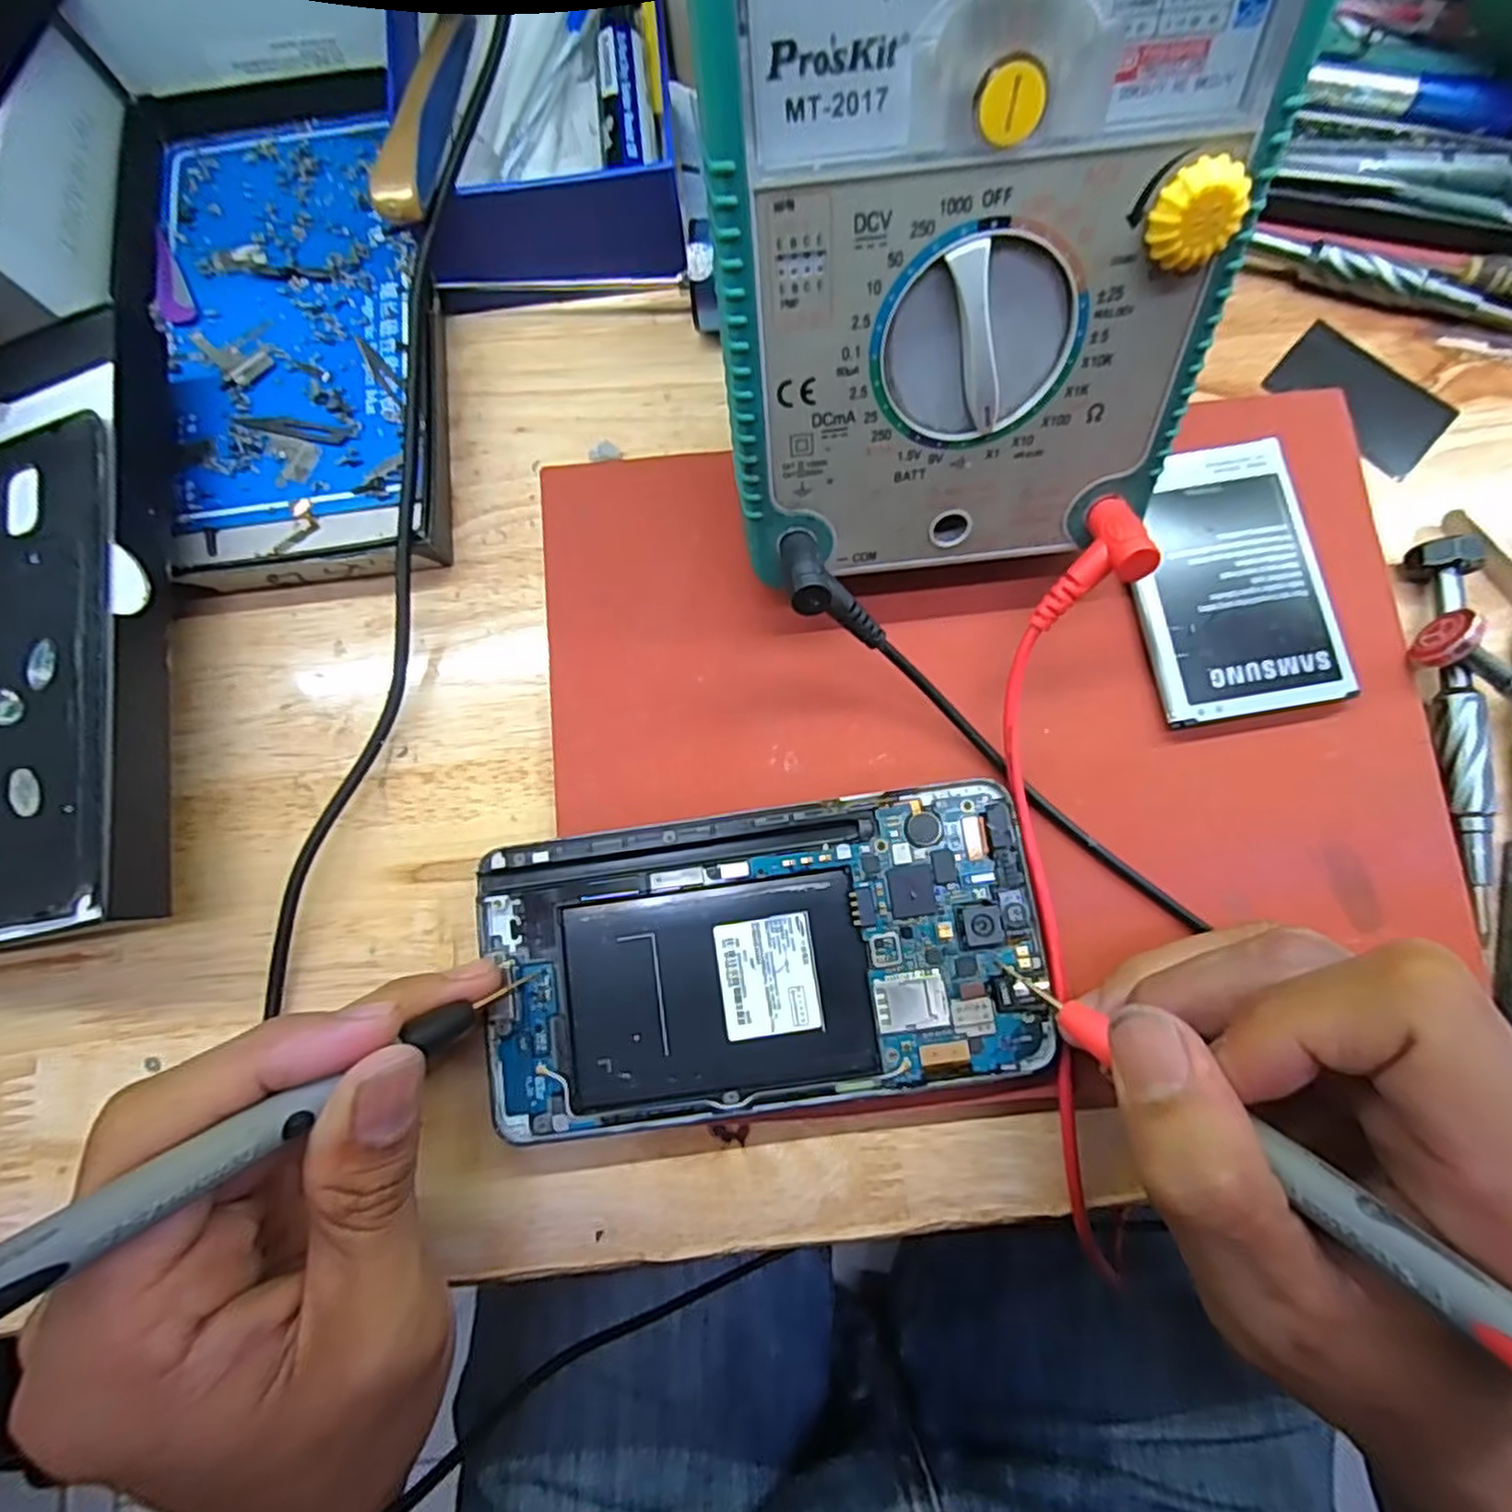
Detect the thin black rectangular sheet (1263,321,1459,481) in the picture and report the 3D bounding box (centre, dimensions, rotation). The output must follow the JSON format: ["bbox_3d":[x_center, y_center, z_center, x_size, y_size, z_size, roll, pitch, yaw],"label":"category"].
[{"bbox_3d":[0.190,-0.112,0.233,0.051,0.005,0.034,42,85,7],"label":"thin black rectangular sheet"}]

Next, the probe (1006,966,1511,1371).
[{"bbox_3d":[0.105,0.082,0.135,0.009,0.144,0.013,-49,124,-6],"label":"probe"}]

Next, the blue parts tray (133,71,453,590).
[{"bbox_3d":[-0.150,-0.143,0.235,0.088,0.017,0.181,-10,82,0],"label":"blue parts tray"}]

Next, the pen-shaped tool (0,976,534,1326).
[{"bbox_3d":[-0.102,0.075,0.135,0.009,0.139,0.011,-37,81,34],"label":"pen-shaped tool"}]

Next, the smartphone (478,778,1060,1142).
[{"bbox_3d":[0.002,0.054,0.199,0.146,0.005,0.077,-8,82,0],"label":"smartphone"}]

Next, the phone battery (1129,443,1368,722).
[{"bbox_3d":[0.134,-0.050,0.213,0.051,0.009,0.079,-10,82,0],"label":"phone battery"}]

